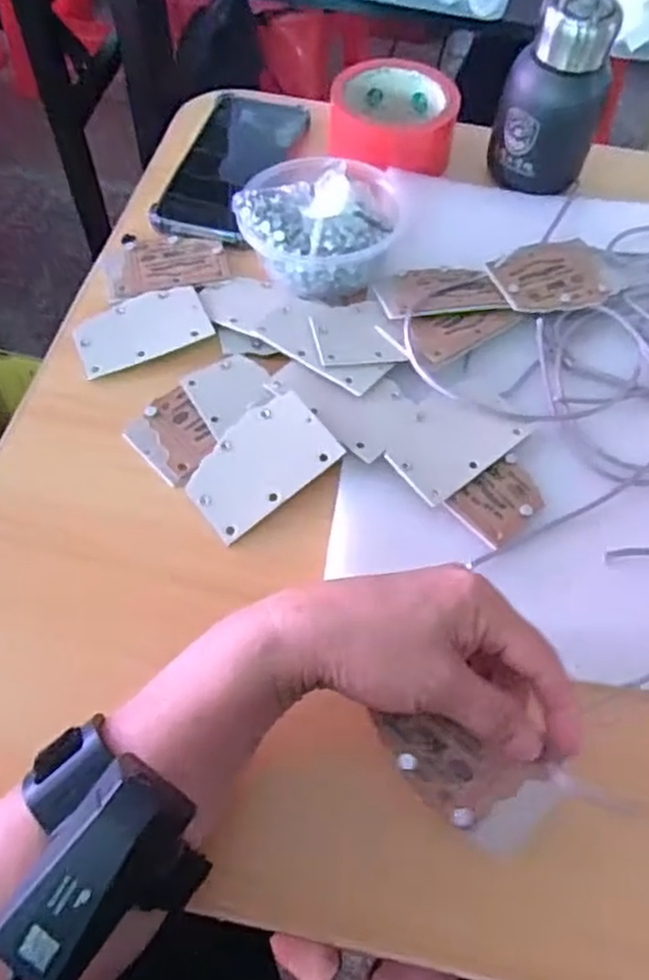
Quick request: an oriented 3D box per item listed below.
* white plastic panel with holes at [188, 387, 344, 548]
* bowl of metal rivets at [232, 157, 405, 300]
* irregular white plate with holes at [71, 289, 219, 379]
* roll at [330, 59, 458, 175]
[{"bbox_3d":[-0.037,-0.015,0.406,0.083,0.004,0.053,-39,74,-8],"label":"white plastic panel with holes"},{"bbox_3d":[-0.002,-0.181,0.474,0.099,0.056,0.095,1,60,-2],"label":"bowl of metal rivets"},{"bbox_3d":[-0.118,-0.105,0.462,0.083,0.006,0.050,-23,63,-14],"label":"irregular white plate with holes"},{"bbox_3d":[0.053,-0.290,0.559,0.095,0.041,0.092,1,60,-2],"label":"roll"}]

